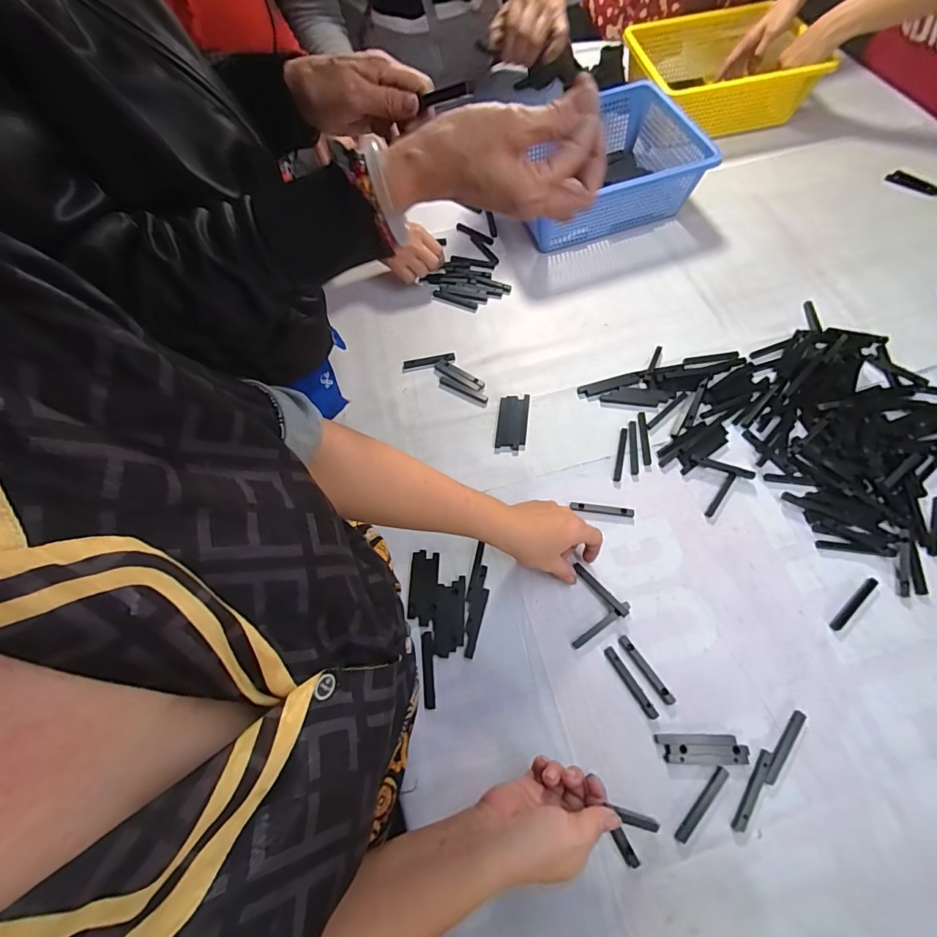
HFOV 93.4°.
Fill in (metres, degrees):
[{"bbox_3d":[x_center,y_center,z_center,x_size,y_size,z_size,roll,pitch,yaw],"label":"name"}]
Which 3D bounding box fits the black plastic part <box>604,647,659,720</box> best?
[{"bbox_3d":[0.167,0.221,0.456,0.010,0.005,0.076,-30,66,-10],"label":"black plastic part"}]

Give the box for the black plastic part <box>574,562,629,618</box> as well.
[{"bbox_3d":[0.151,0.139,0.500,0.007,0.007,0.071,-37,62,-13],"label":"black plastic part"}]

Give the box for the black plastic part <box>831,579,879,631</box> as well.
[{"bbox_3d":[0.417,0.147,0.476,0.075,0.005,0.011,-39,68,-14],"label":"black plastic part"}]

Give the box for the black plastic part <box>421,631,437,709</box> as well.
[{"bbox_3d":[-0.044,0.217,0.476,0.013,0.004,0.075,-7,64,1],"label":"black plastic part"}]

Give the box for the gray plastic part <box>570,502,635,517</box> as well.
[{"bbox_3d":[0.163,0.050,0.540,0.074,0.007,0.013,5,65,6],"label":"gray plastic part"}]

